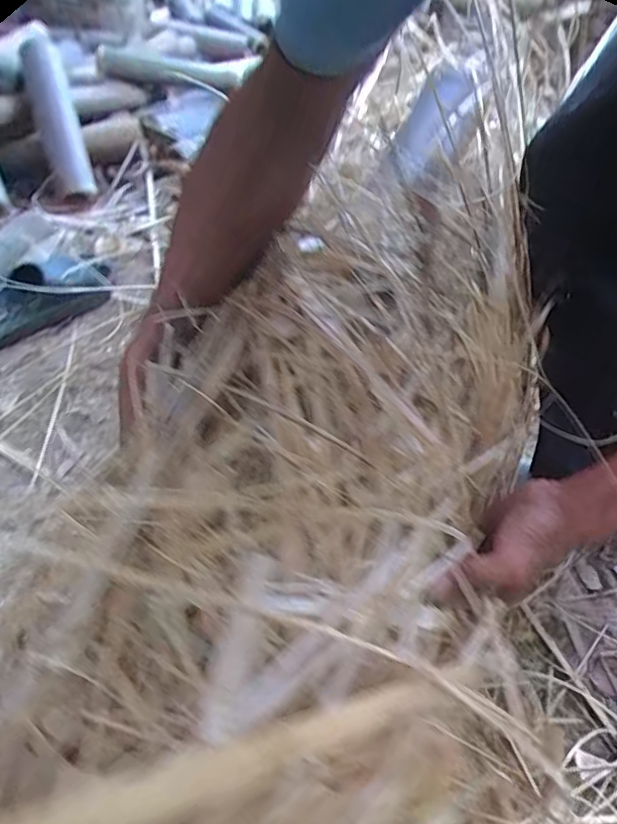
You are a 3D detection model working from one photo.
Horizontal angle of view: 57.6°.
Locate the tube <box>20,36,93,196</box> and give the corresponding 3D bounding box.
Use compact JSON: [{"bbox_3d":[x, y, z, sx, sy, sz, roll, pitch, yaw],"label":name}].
[{"bbox_3d":[-0.549,-0.650,1.214,0.081,0.066,0.425,-16,76,-15],"label":"tube"}]

